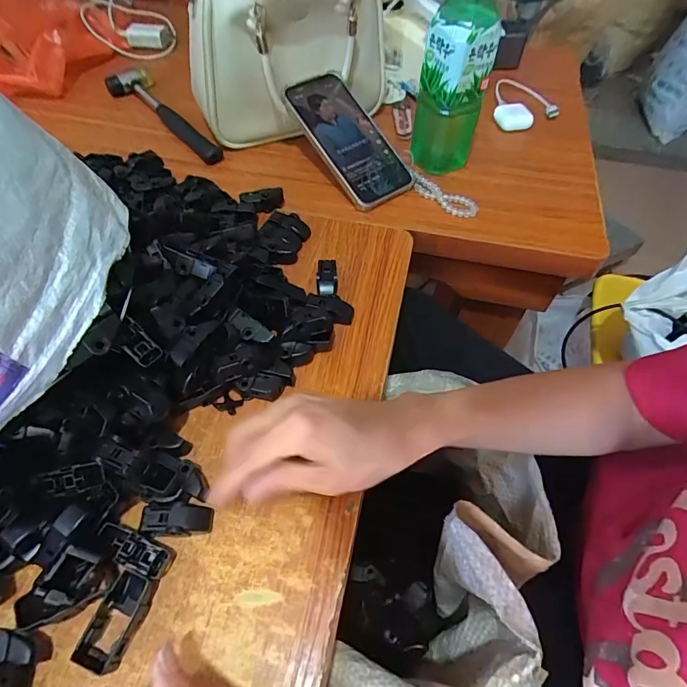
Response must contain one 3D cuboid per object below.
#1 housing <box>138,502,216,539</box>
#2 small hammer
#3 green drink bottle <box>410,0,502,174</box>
[{"bbox_3d":[-0.111,0.119,0.294,0.045,0.018,0.020,2,56,-1],"label":"housing"},{"bbox_3d":[-0.240,-0.301,0.580,0.058,0.022,0.243,-32,63,-22],"label":"small hammer"},{"bbox_3d":[0.120,-0.284,0.473,0.071,0.205,0.079,11,56,5],"label":"green drink bottle"}]

